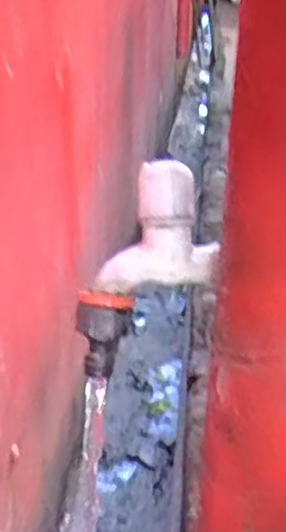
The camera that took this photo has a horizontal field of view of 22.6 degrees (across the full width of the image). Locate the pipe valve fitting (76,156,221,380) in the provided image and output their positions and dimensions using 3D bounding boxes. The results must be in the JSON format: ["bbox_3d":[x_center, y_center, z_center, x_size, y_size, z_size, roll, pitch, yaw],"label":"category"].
[{"bbox_3d":[0.002,0.004,0.377,0.035,0.114,0.047,22,-12,39],"label":"pipe valve fitting"}]

